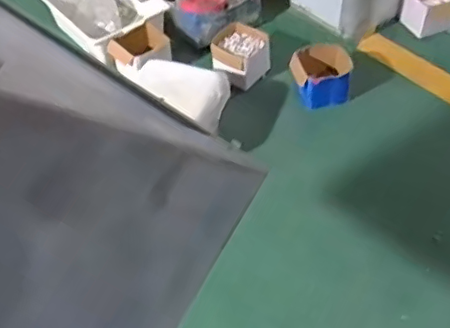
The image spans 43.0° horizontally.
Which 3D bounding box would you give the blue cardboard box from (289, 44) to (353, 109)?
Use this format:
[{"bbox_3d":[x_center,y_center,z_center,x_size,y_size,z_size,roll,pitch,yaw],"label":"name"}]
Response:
[{"bbox_3d":[0.269,-0.245,1.612,0.170,0.102,0.172,3,50,7],"label":"blue cardboard box"}]

